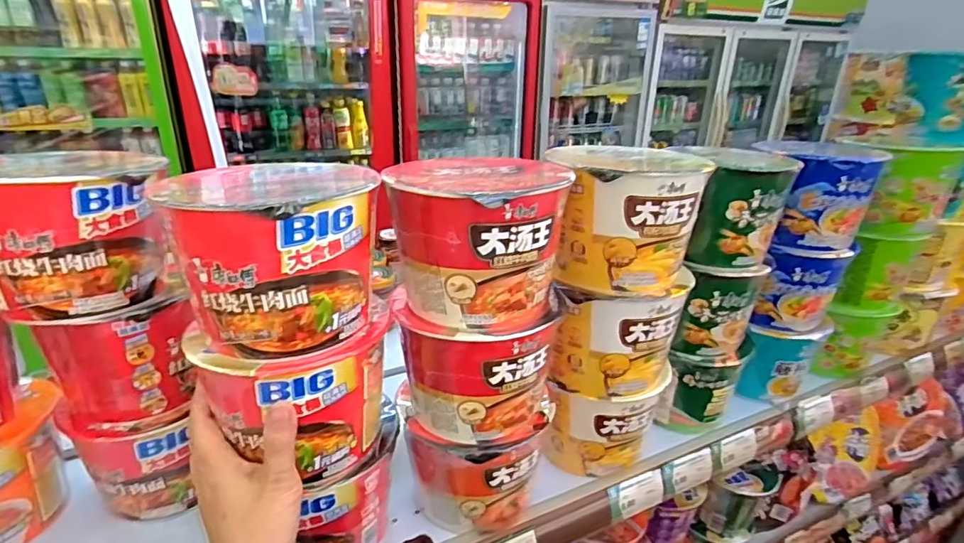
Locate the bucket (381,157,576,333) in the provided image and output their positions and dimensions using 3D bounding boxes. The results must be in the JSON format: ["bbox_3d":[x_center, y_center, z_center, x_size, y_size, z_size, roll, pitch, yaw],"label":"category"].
[{"bbox_3d":[0.000,-0.025,0.421,0.121,0.109,0.116,2,24,-1],"label":"bucket"}]

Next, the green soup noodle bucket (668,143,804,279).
[{"bbox_3d":[0.259,-0.065,0.548,0.109,0.108,0.090,-8,26,-22],"label":"green soup noodle bucket"}]

